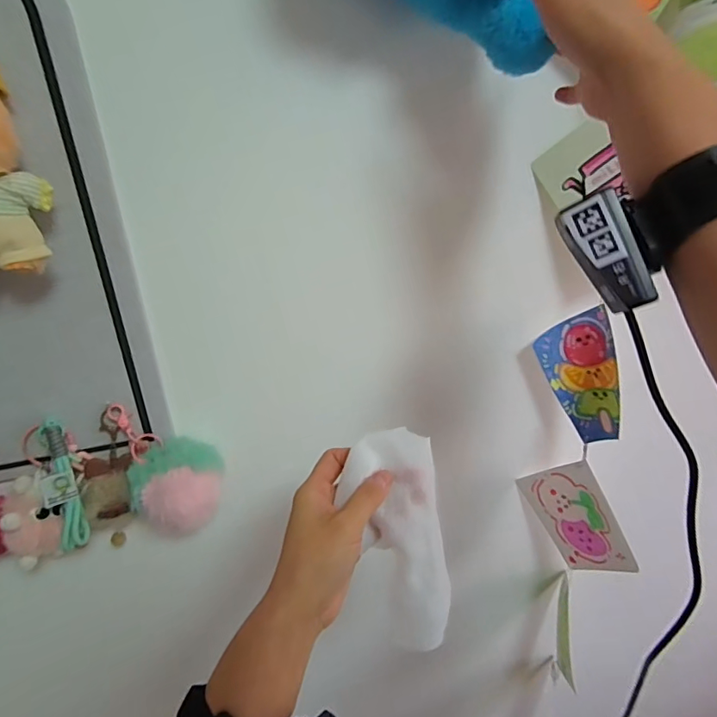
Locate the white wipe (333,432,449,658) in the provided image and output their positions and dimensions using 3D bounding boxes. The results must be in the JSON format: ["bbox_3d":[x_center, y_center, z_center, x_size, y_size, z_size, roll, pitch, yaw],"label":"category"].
[{"bbox_3d":[0.035,0.140,0.361,0.067,0.173,0.027,-14,6,-21],"label":"white wipe"}]

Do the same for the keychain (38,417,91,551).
[{"bbox_3d":[-0.280,0.119,0.455,0.025,0.123,0.024,-13,2,-19],"label":"keychain"}]

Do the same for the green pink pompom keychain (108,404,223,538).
[{"bbox_3d":[-0.186,0.114,0.480,0.094,0.114,0.069,-11,24,-16],"label":"green pink pompom keychain"}]

